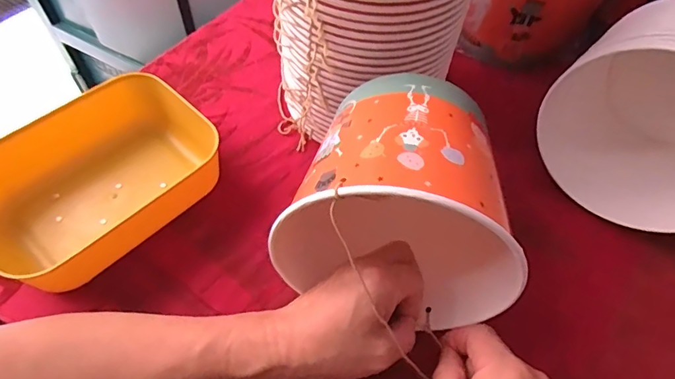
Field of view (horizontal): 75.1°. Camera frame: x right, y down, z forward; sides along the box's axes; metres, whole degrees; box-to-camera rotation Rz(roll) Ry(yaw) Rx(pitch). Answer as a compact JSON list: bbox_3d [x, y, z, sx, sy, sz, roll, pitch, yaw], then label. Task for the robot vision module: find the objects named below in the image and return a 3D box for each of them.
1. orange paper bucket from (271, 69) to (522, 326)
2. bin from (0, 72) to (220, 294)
[{"bbox_3d":[0.051,0.000,0.324,0.147,0.145,0.151,9,56,3],"label":"orange paper bucket"},{"bbox_3d":[-0.206,-0.007,0.384,0.139,0.062,0.187,40,63,22],"label":"bin"}]

